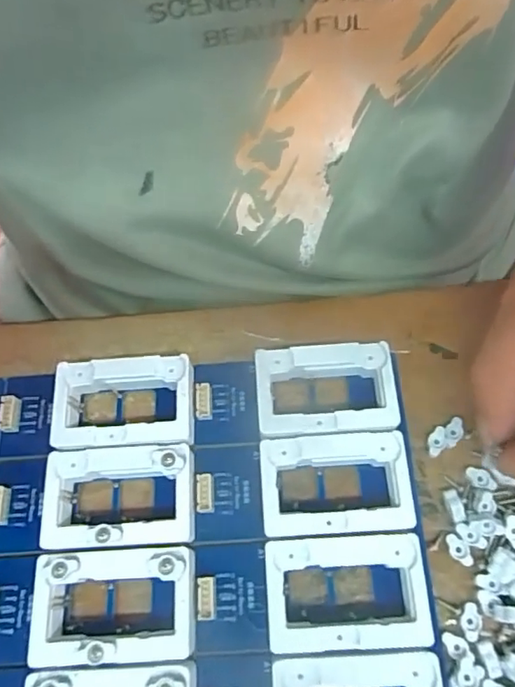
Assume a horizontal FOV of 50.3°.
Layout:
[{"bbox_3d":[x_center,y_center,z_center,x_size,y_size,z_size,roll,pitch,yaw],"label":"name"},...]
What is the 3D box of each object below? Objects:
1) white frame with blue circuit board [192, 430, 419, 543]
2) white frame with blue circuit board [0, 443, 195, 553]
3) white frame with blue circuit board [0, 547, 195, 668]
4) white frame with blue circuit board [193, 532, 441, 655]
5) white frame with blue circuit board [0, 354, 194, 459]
[{"bbox_3d":[0.017,0.061,0.233,0.090,0.015,0.040,-3,67,2],"label":"white frame with blue circuit board"},{"bbox_3d":[-0.075,0.066,0.234,0.098,0.018,0.040,-3,67,2],"label":"white frame with blue circuit board"},{"bbox_3d":[-0.072,0.104,0.217,0.095,0.019,0.039,-4,67,1],"label":"white frame with blue circuit board"},{"bbox_3d":[0.020,0.098,0.216,0.091,0.015,0.040,-4,67,2],"label":"white frame with blue circuit board"},{"bbox_3d":[-0.077,0.029,0.251,0.096,0.018,0.041,-4,67,2],"label":"white frame with blue circuit board"}]

